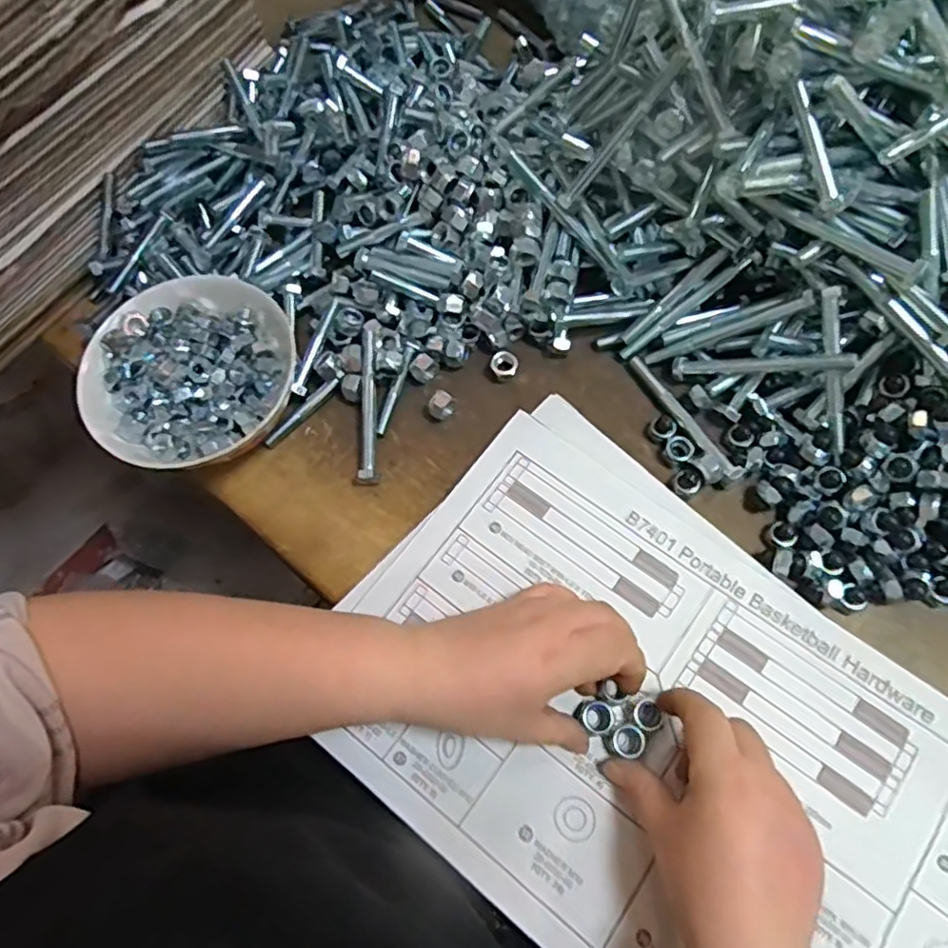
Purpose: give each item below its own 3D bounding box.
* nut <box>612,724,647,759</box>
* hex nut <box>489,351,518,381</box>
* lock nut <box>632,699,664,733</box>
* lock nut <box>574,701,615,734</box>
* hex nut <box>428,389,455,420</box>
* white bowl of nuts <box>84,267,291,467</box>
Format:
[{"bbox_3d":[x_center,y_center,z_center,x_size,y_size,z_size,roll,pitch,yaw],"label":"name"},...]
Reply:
[{"bbox_3d":[0.081,0.139,0.340,0.015,0.008,0.015,34,73,15],"label":"nut"},{"bbox_3d":[0.020,-0.074,0.441,0.018,0.009,0.019,-3,68,2],"label":"hex nut"},{"bbox_3d":[0.092,0.129,0.346,0.014,0.010,0.016,-33,70,-10],"label":"lock nut"},{"bbox_3d":[0.065,0.130,0.348,0.017,0.009,0.019,-41,72,-13],"label":"lock nut"},{"bbox_3d":[-0.021,-0.045,0.431,0.014,0.016,0.014,35,74,15],"label":"hex nut"},{"bbox_3d":[-0.178,-0.061,0.418,0.120,0.044,0.134,-11,68,-2],"label":"white bowl of nuts"}]

